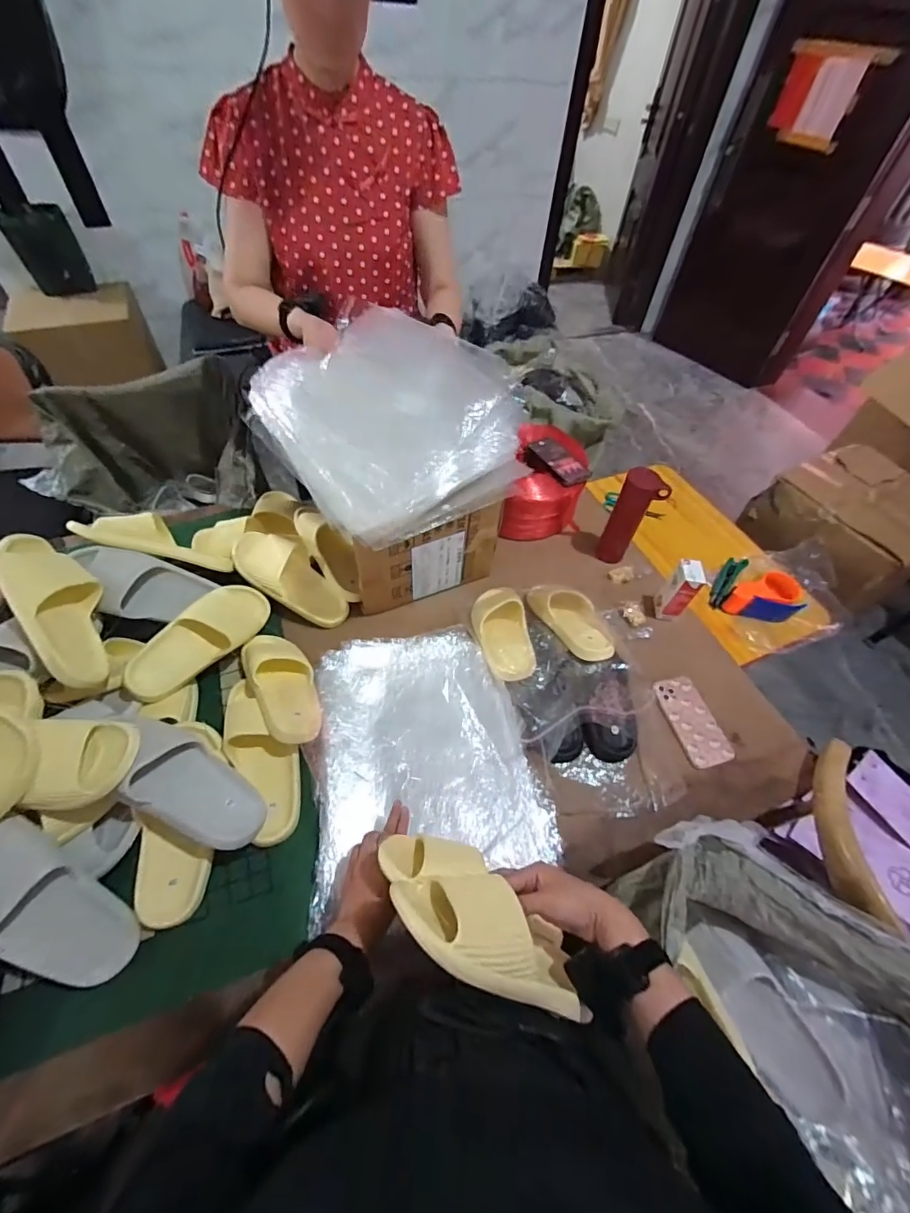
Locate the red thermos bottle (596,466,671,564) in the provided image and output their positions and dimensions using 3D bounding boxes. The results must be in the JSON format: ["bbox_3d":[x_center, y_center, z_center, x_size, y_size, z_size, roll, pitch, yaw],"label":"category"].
[{"bbox_3d":[0.373,-0.181,0.993,0.085,0.219,0.064,12,54,4],"label":"red thermos bottle"}]

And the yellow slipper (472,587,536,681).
[{"bbox_3d":[0.091,0.046,0.857,0.091,0.056,0.240,-3,37,-7],"label":"yellow slipper"}]

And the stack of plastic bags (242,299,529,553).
[{"bbox_3d":[-0.118,-0.326,0.801,0.345,0.164,0.388,-31,62,-24],"label":"stack of plastic bags"}]

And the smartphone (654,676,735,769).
[{"bbox_3d":[0.426,0.204,0.831,0.080,0.012,0.166,-10,56,-11],"label":"smartphone"}]

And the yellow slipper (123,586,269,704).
[{"bbox_3d":[-0.430,0.051,0.793,0.109,0.066,0.259,47,46,-8],"label":"yellow slipper"}]

